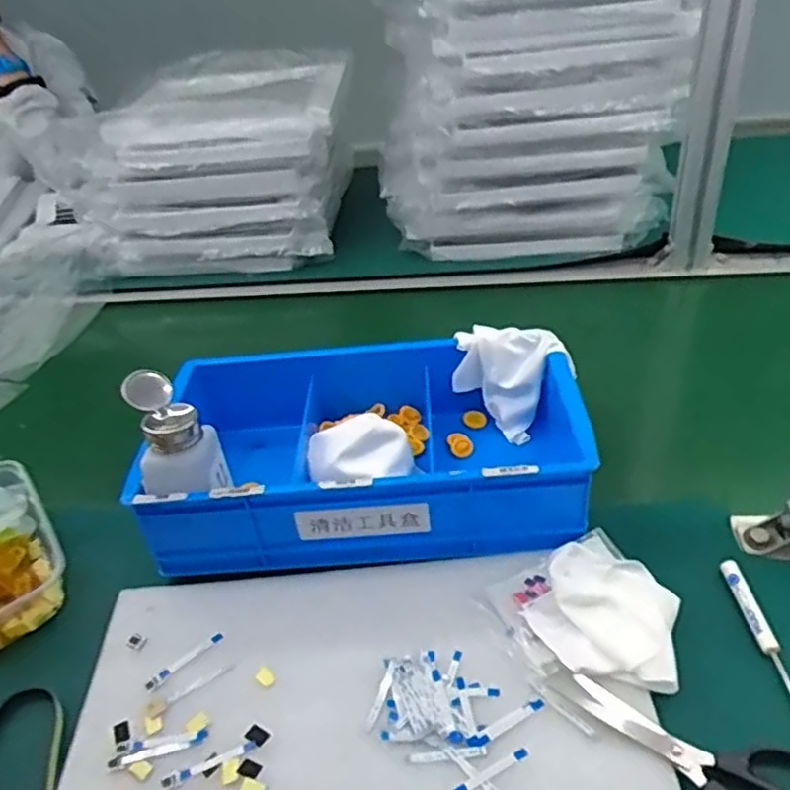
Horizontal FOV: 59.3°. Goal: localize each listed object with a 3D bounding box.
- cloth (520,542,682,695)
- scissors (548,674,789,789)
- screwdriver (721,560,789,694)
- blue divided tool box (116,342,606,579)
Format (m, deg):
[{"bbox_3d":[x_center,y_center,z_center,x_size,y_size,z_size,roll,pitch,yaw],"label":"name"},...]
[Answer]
[{"bbox_3d":[0.144,0.150,0.479,0.094,0.024,0.087,8,41,18],"label":"cloth"},{"bbox_3d":[0.172,0.214,0.410,0.160,0.009,0.073,23,48,33],"label":"scissors"},{"bbox_3d":[0.247,0.164,0.459,0.016,0.008,0.127,-7,38,1],"label":"screwdriver"},{"bbox_3d":[-0.025,0.042,0.605,0.355,0.091,0.206,-3,39,6],"label":"blue divided tool box"}]

